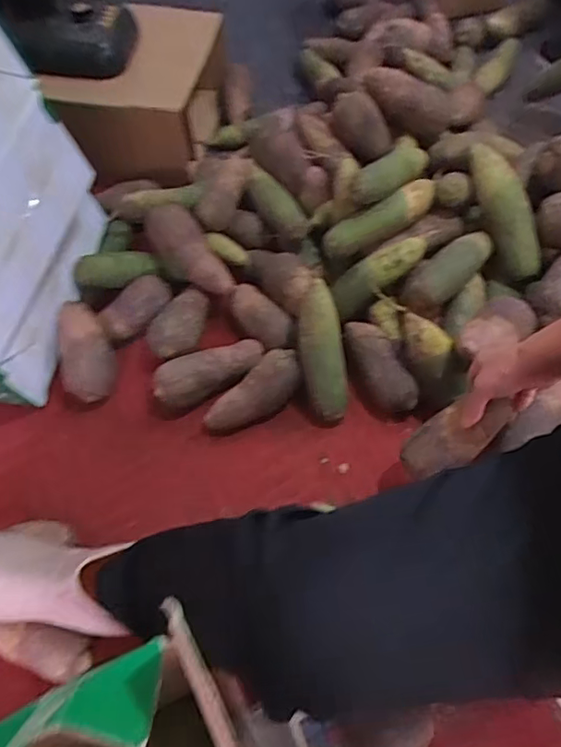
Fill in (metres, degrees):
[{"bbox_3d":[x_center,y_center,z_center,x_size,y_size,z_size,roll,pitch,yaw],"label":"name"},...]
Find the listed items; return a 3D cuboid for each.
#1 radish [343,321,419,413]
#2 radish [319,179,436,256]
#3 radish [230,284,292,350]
[{"bbox_3d":[0.131,-0.015,0.775,0.065,0.064,0.162,-20,60,-10],"label":"radish"},{"bbox_3d":[0.154,-0.233,0.799,0.194,0.043,0.054,-24,61,-12],"label":"radish"},{"bbox_3d":[-0.030,-0.086,0.810,0.058,0.045,0.143,-35,64,-18],"label":"radish"}]

